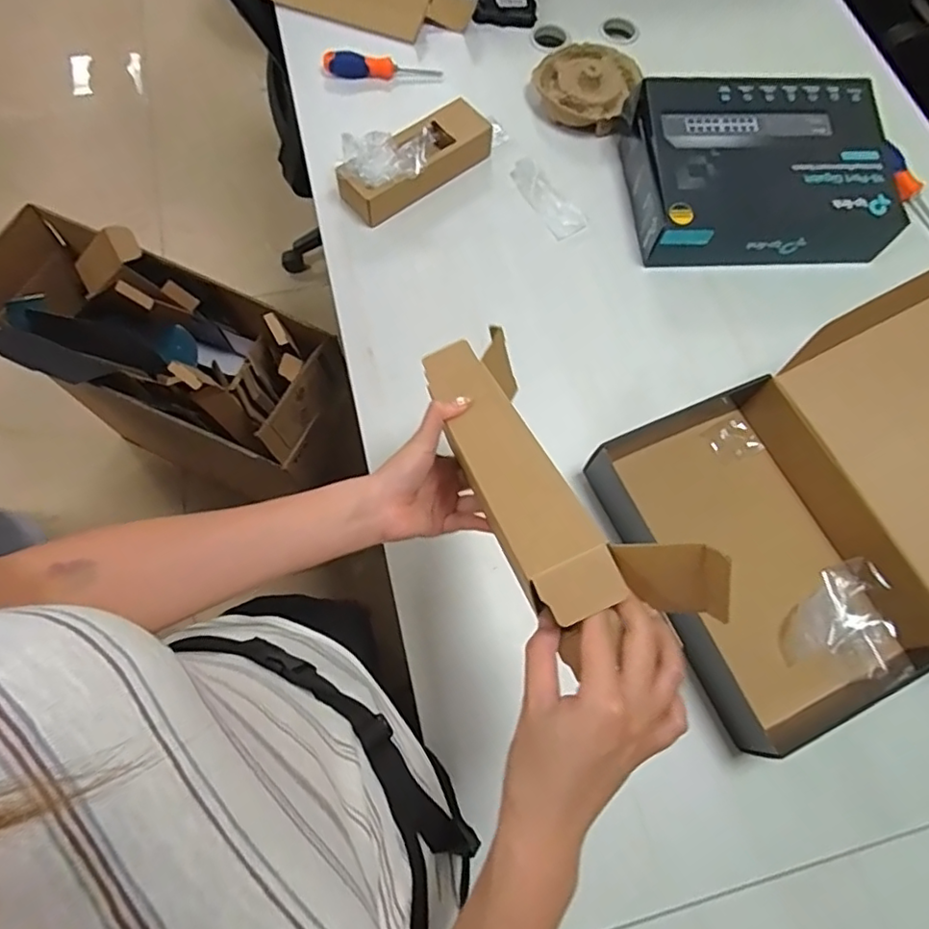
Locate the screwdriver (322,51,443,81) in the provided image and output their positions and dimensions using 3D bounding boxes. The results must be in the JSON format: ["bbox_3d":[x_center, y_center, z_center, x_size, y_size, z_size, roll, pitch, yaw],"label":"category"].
[{"bbox_3d":[-0.133,-0.627,0.942,0.184,0.029,0.036,6,69,-1],"label":"screwdriver"}]

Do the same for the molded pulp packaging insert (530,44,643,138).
[{"bbox_3d":[0.188,-0.595,0.932,0.162,0.044,0.155,23,70,6],"label":"molded pulp packaging insert"}]

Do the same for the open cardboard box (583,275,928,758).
[{"bbox_3d":[0.457,0.022,0.636,0.507,0.191,0.360,-22,72,-11],"label":"open cardboard box"}]

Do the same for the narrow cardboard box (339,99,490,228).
[{"bbox_3d":[-0.065,-0.429,0.852,0.237,0.061,0.082,-40,76,-16],"label":"narrow cardboard box"}]

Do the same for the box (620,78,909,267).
[{"bbox_3d":[0.416,-0.413,0.842,0.351,0.104,0.246,-2,69,-3],"label":"box"}]

